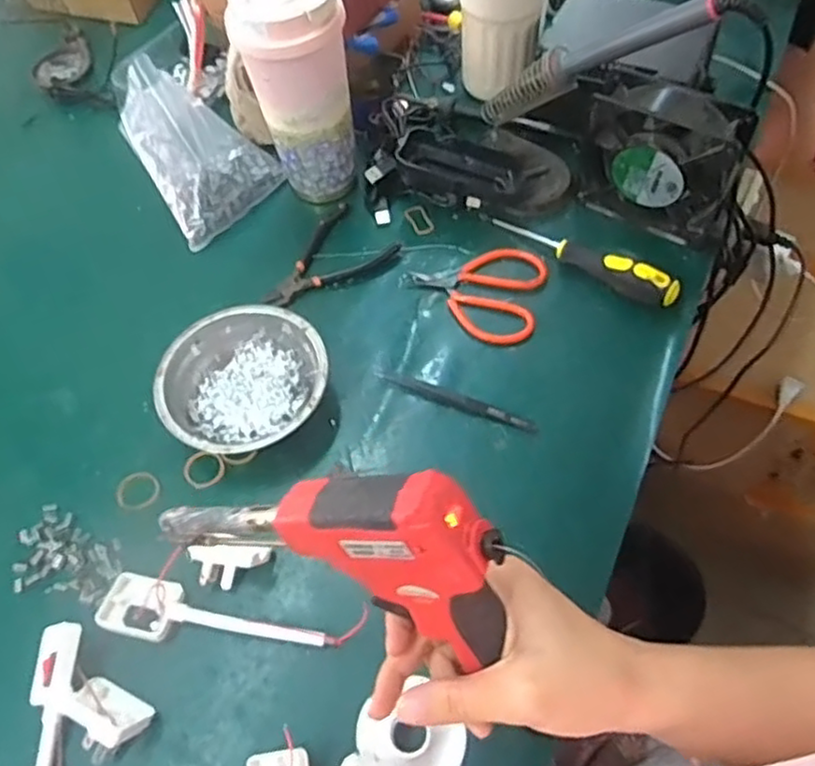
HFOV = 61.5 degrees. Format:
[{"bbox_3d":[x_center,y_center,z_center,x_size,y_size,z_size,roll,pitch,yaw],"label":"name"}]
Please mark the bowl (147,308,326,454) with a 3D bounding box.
[{"bbox_3d":[-0.126,0.002,0.538,0.126,0.042,0.121,-1,59,2],"label":"bowl"}]

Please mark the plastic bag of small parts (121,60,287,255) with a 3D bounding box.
[{"bbox_3d":[-0.200,-0.224,0.646,0.109,0.096,0.138,-34,64,-17],"label":"plastic bag of small parts"}]

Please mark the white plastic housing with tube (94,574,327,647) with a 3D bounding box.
[{"bbox_3d":[-0.133,0.161,0.459,0.155,0.011,0.038,11,60,9],"label":"white plastic housing with tube"}]

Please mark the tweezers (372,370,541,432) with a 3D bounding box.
[{"bbox_3d":[0.037,0.014,0.540,0.132,0.007,0.013,21,62,14],"label":"tweezers"}]

